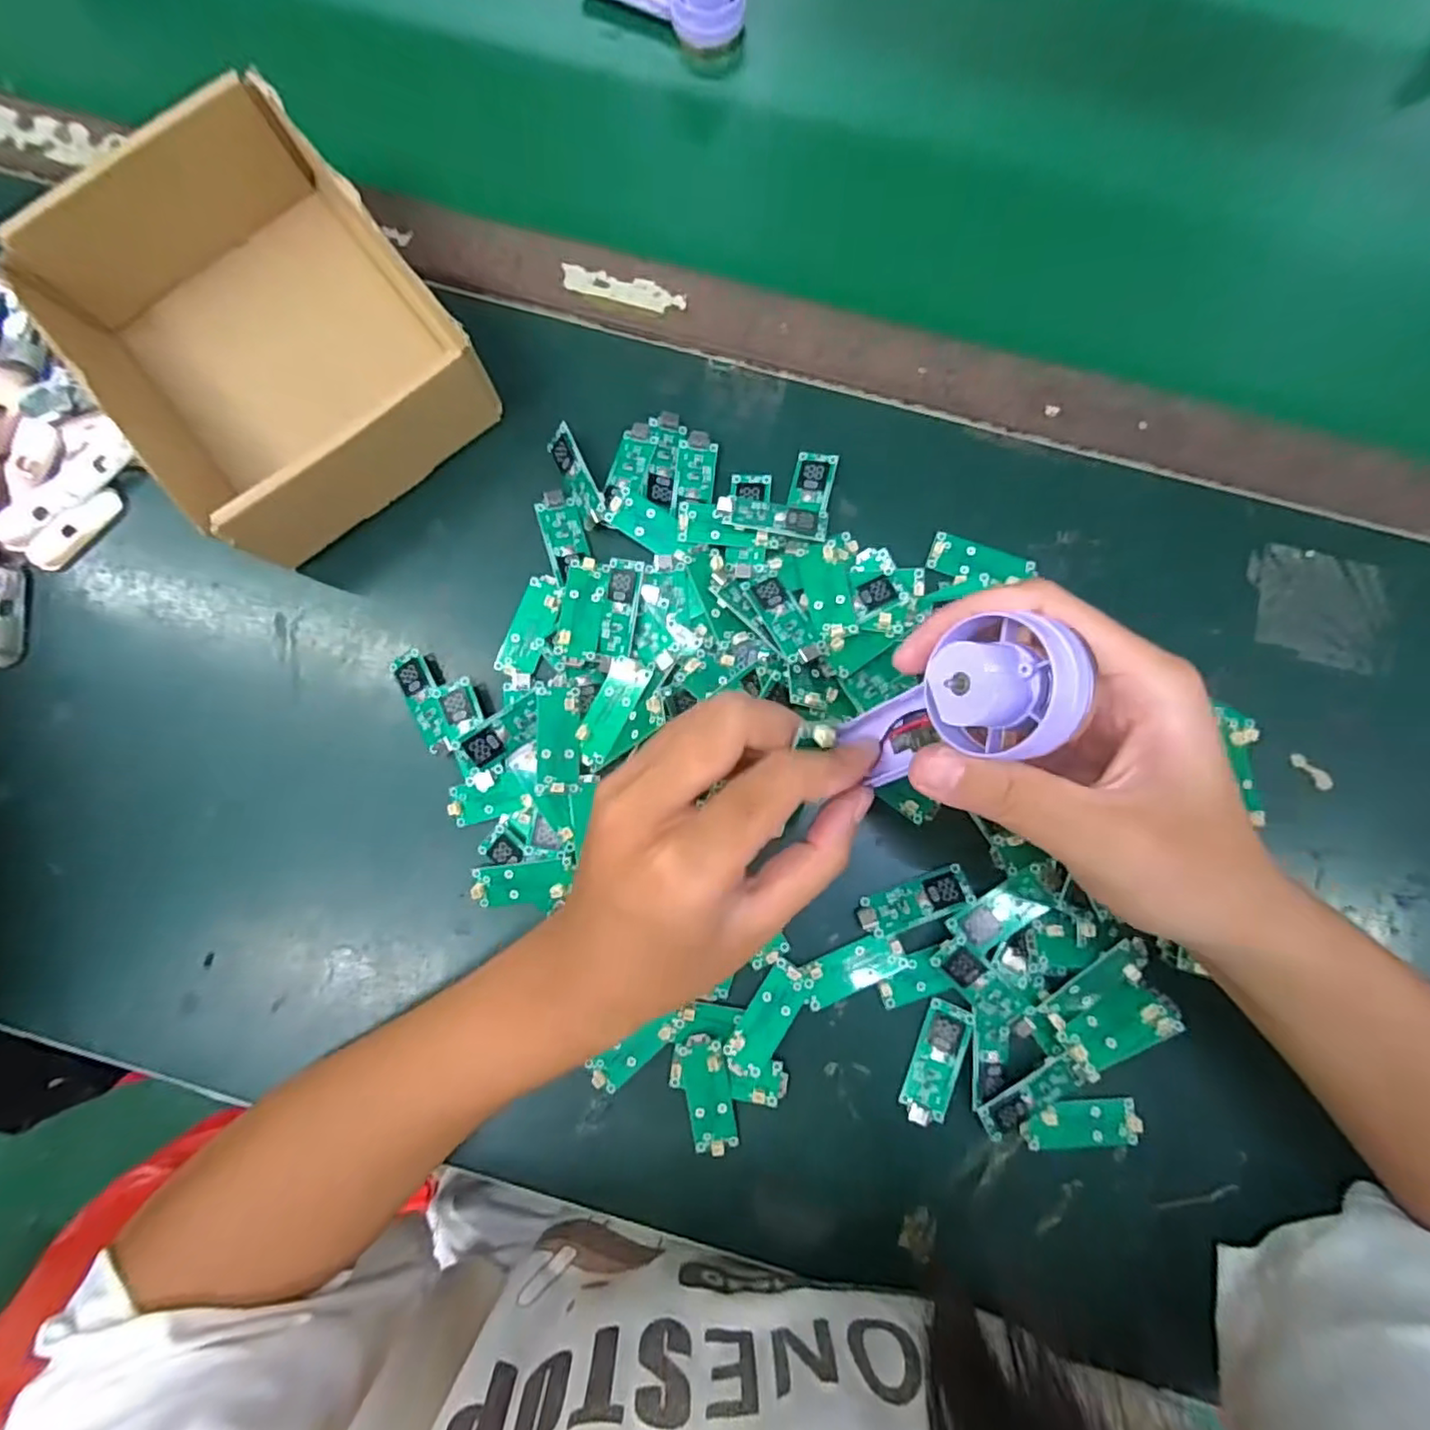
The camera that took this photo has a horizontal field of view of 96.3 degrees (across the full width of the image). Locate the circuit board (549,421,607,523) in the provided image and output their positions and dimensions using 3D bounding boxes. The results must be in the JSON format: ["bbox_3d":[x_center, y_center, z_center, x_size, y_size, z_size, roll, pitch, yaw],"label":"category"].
[{"bbox_3d":[-0.066,-0.113,0.307,0.019,0.007,0.050,-32,83,34],"label":"circuit board"}]

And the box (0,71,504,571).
[{"bbox_3d":[-0.205,-0.174,0.292,0.132,0.057,0.170,-38,86,-2],"label":"box"}]

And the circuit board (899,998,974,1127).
[{"bbox_3d":[0.098,0.154,0.283,0.019,0.006,0.051,18,86,2],"label":"circuit board"}]

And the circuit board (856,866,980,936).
[{"bbox_3d":[0.090,0.084,0.288,0.051,0.005,0.016,-21,85,-1],"label":"circuit board"}]

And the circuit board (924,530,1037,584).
[{"bbox_3d":[0.127,-0.071,0.305,0.048,0.006,0.021,18,86,2],"label":"circuit board"}]

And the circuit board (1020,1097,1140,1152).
[{"bbox_3d":[0.160,0.180,0.279,0.050,0.006,0.018,-4,85,1],"label":"circuit board"}]

